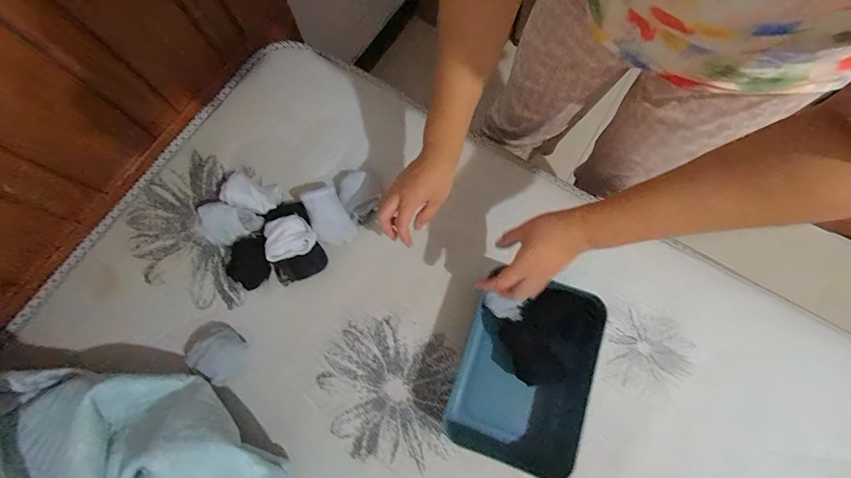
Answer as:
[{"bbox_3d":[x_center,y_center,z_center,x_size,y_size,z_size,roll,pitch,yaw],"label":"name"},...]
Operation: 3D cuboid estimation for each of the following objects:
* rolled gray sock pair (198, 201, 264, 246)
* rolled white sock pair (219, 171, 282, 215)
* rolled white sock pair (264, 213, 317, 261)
[{"bbox_3d":[-0.316,-0.019,0.601,0.093,0.057,0.059,10,72,1],"label":"rolled gray sock pair"},{"bbox_3d":[-0.293,-0.076,0.622,0.090,0.070,0.066,19,73,4],"label":"rolled white sock pair"},{"bbox_3d":[-0.210,-0.005,0.565,0.075,0.032,0.066,-18,73,-2],"label":"rolled white sock pair"}]

